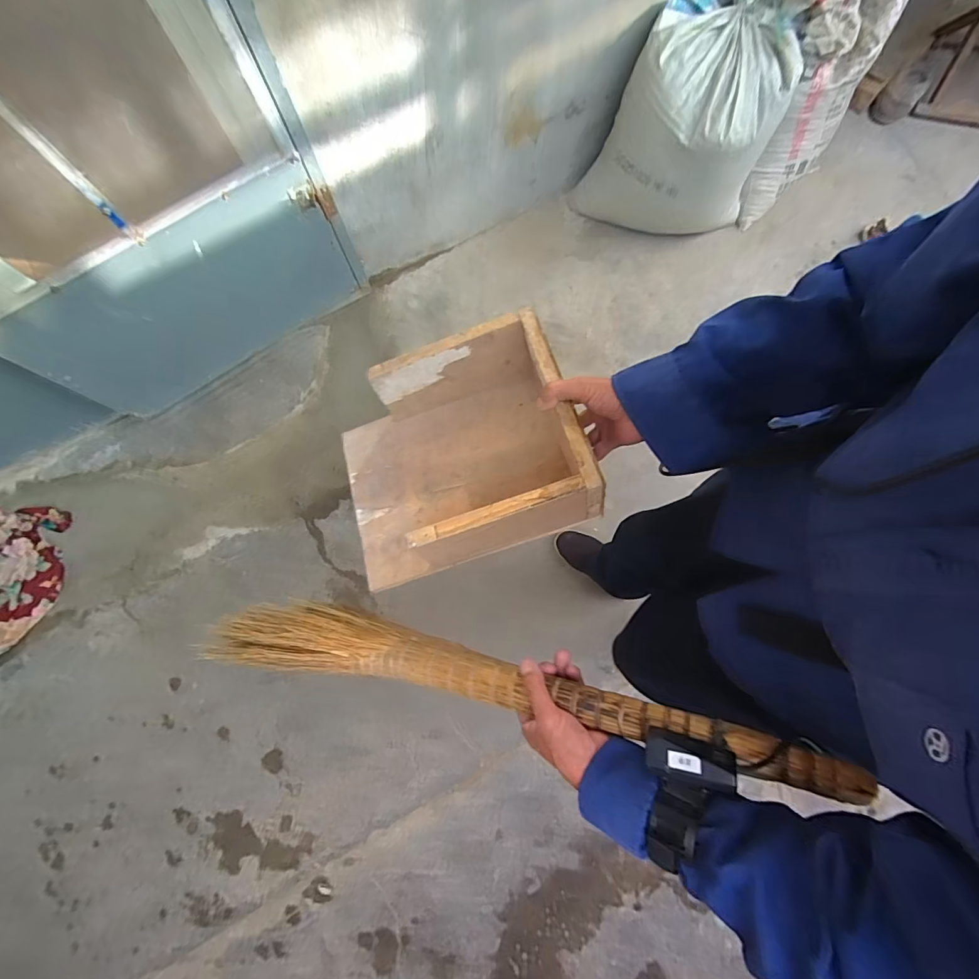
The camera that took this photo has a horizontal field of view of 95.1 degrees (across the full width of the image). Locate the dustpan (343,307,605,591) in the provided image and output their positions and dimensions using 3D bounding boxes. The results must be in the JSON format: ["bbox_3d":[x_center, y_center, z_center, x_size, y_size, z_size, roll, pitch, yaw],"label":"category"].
[{"bbox_3d":[-0.048,-0.043,0.546,0.300,0.126,0.245,-19,67,5],"label":"dustpan"}]

